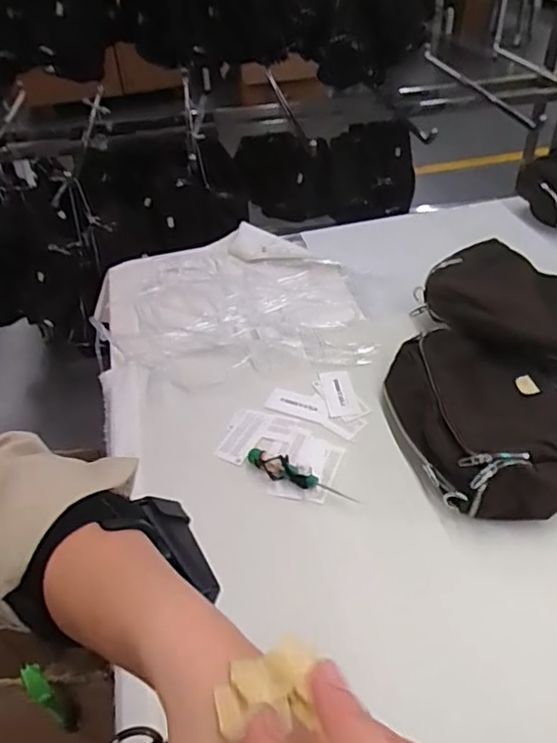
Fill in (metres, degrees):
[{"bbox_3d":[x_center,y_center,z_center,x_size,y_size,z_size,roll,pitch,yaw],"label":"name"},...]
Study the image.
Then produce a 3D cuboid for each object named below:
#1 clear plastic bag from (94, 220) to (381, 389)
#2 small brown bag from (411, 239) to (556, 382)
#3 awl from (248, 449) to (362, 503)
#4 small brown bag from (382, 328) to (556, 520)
[{"bbox_3d":[-0.092,-0.121,0.950,0.411,0.048,0.444,-7,42,-3],"label":"clear plastic bag"},{"bbox_3d":[0.319,-0.084,0.757,0.177,0.074,0.275,-27,47,-24],"label":"small brown bag"},{"bbox_3d":[0.023,0.116,0.646,0.129,0.017,0.024,20,47,25],"label":"awl"},{"bbox_3d":[0.230,0.048,0.673,0.180,0.063,0.274,-7,42,-3],"label":"small brown bag"}]

